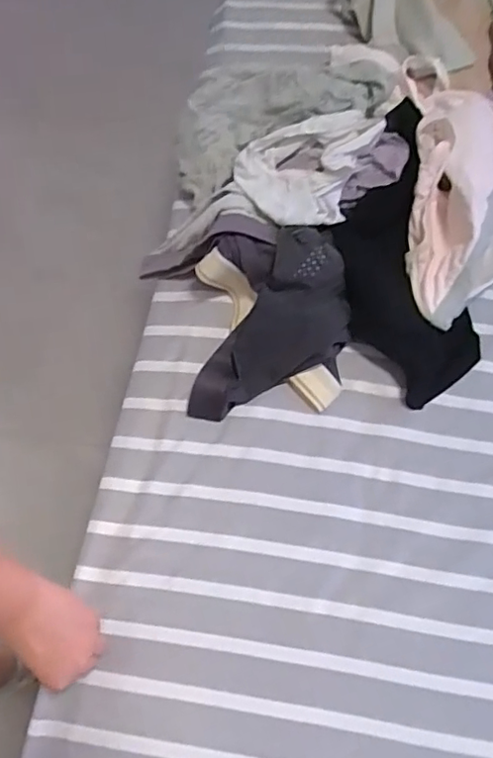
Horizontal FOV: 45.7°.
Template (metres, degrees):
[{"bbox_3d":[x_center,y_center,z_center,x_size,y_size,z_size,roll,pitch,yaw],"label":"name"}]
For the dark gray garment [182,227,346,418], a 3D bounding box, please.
[{"bbox_3d":[0.034,-0.042,0.603,0.116,0.039,0.221,39,93,16],"label":"dark gray garment"}]

